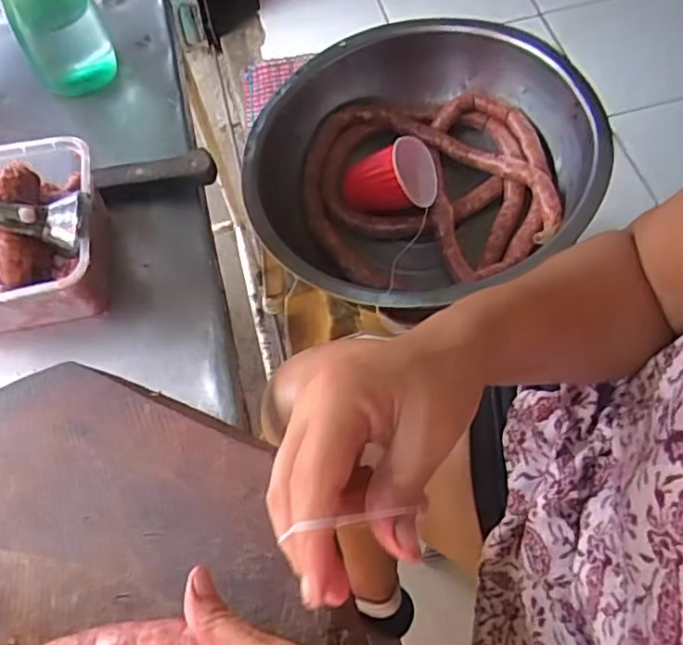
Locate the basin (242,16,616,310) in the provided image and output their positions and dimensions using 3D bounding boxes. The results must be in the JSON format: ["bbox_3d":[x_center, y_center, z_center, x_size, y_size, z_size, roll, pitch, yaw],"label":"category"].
[{"bbox_3d":[0.097,-0.220,0.851,0.422,0.186,0.392,-1,62,3],"label":"basin"}]

